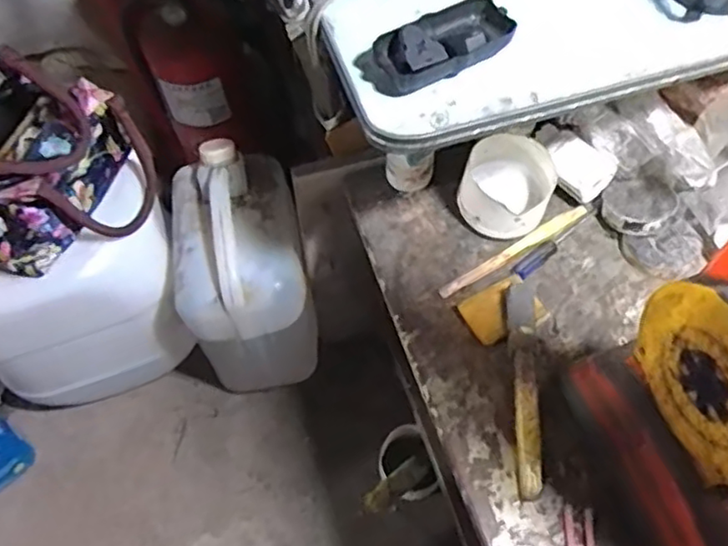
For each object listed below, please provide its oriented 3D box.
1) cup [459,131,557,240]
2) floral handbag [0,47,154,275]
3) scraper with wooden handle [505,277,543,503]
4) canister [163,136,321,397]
[{"bbox_3d":[0.143,-0.084,0.650,0.083,0.060,0.089,-1,60,1],"label":"cup"},{"bbox_3d":[-0.379,-0.127,0.730,0.242,0.155,0.204,-16,61,-8],"label":"floral handbag"},{"bbox_3d":[0.144,0.095,0.574,0.027,0.027,0.197,2,60,3],"label":"scraper with wooden handle"},{"bbox_3d":[-0.165,0.002,0.890,0.158,0.289,0.224,-13,61,-6],"label":"canister"}]

